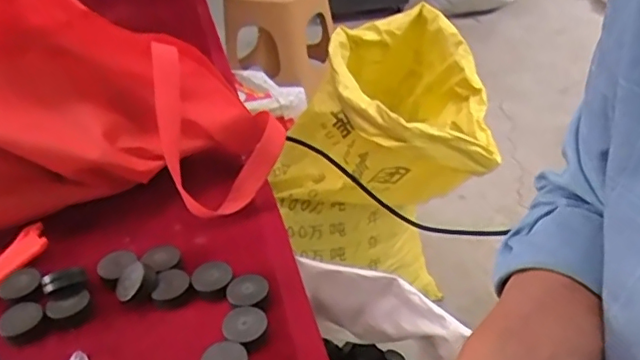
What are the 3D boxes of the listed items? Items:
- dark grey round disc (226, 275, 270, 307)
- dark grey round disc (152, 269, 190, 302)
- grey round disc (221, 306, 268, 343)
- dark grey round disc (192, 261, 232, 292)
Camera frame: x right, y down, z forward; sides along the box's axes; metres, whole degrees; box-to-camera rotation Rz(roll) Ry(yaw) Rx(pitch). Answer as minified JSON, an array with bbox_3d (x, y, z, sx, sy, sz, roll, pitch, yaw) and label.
[{"bbox_3d":[-0.057,0.086,0.457,0.033,0.004,0.029,-9,36,-8],"label":"dark grey round disc"},{"bbox_3d":[-0.119,0.086,0.468,0.028,0.012,0.027,-9,36,-8],"label":"dark grey round disc"},{"bbox_3d":[-0.055,0.108,0.434,0.032,0.010,0.028,-27,41,-29],"label":"grey round disc"},{"bbox_3d":[-0.088,0.080,0.473,0.031,0.010,0.028,-25,41,-27],"label":"dark grey round disc"}]

